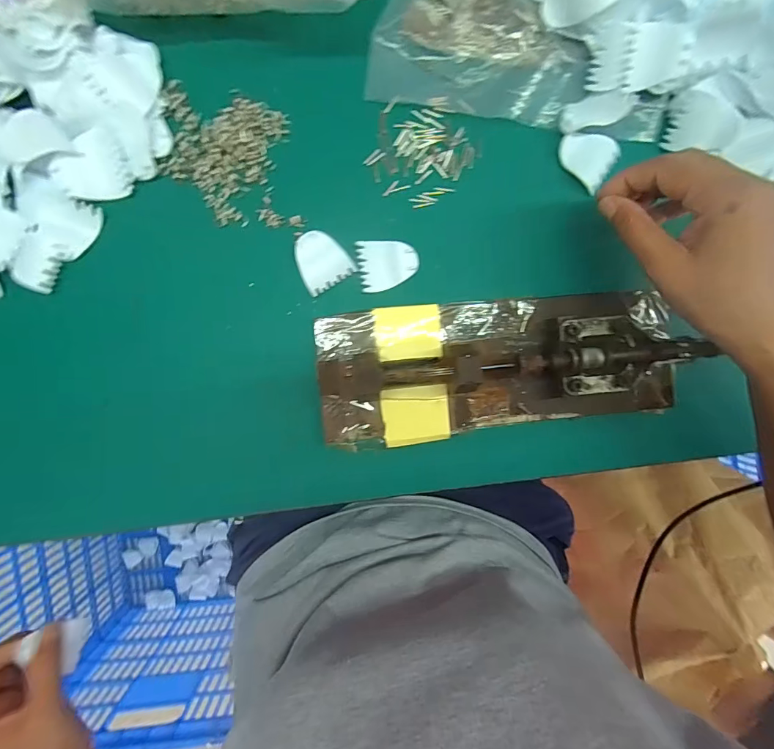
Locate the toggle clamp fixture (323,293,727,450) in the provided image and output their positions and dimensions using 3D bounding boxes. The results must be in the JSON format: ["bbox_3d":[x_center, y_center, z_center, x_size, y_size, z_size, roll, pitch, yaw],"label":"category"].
[{"bbox_3d":[0.086,-0.005,0.301,0.271,0.057,0.102,-7,94,-3],"label":"toggle clamp fixture"}]

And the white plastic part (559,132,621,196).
[{"bbox_3d":[0.157,-0.171,0.319,0.043,0.008,0.041,0,93,-4],"label":"white plastic part"}]

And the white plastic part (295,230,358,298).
[{"bbox_3d":[-0.053,-0.089,0.318,0.038,0.004,0.043,-34,95,-1],"label":"white plastic part"}]

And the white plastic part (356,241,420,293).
[{"bbox_3d":[0.001,-0.085,0.321,0.045,0.006,0.038,-6,94,-3],"label":"white plastic part"}]

